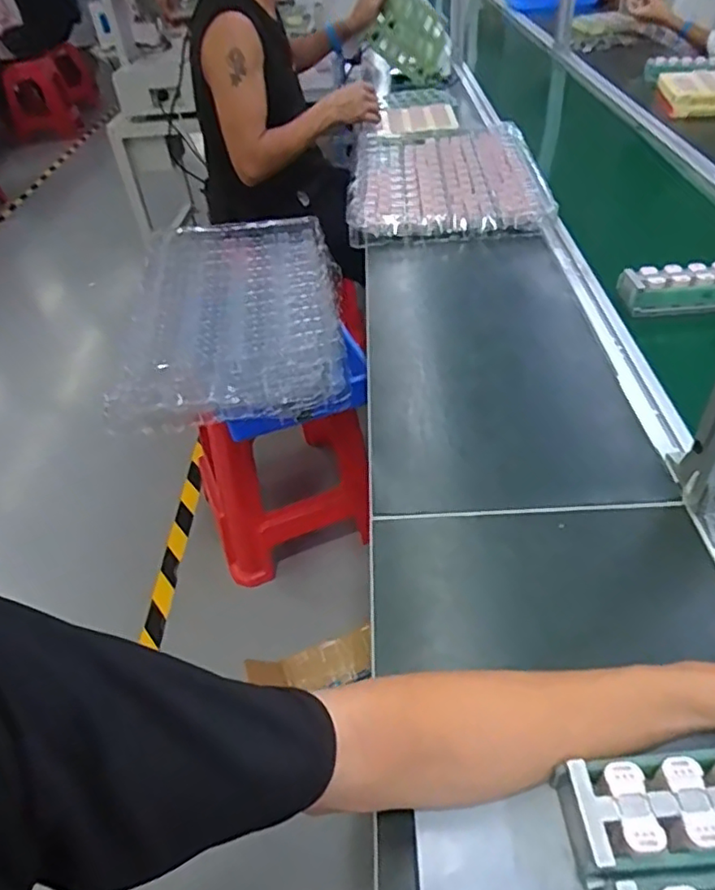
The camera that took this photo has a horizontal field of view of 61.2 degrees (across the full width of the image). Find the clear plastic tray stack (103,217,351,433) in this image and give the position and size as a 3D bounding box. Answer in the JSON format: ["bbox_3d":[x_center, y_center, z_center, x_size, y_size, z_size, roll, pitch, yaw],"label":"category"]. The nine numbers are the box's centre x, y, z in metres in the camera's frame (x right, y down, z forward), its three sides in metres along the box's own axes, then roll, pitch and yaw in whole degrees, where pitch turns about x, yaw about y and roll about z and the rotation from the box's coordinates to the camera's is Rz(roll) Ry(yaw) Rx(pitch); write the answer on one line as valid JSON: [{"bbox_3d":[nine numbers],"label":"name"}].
[{"bbox_3d":[-0.220,-0.257,1.126,0.381,0.090,0.576,-5,42,0],"label":"clear plastic tray stack"}]

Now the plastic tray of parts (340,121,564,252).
[{"bbox_3d":[0.171,-0.546,1.220,0.368,0.038,0.535,-3,42,3],"label":"plastic tray of parts"}]

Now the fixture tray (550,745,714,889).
[{"bbox_3d":[0.217,0.203,0.343,0.189,0.041,0.055,-8,42,3],"label":"fixture tray"}]

